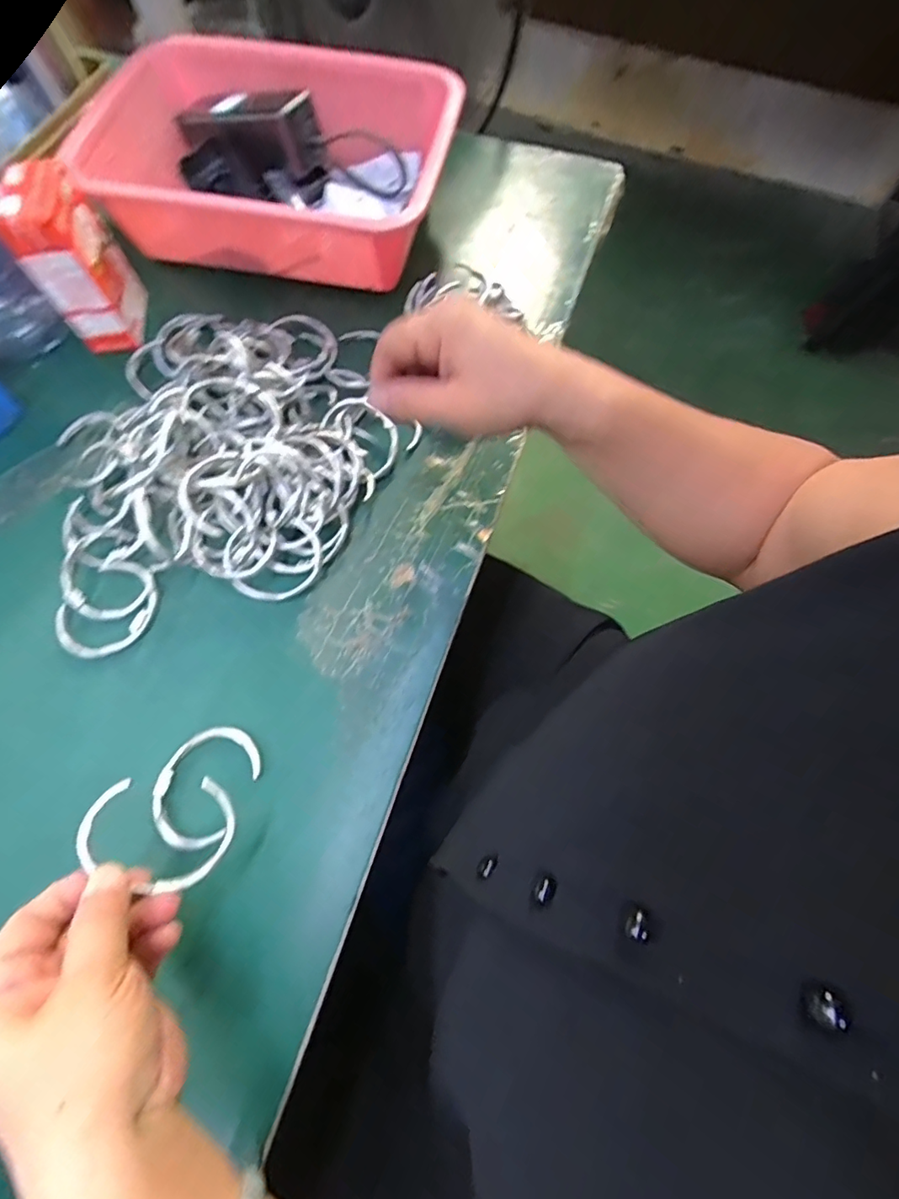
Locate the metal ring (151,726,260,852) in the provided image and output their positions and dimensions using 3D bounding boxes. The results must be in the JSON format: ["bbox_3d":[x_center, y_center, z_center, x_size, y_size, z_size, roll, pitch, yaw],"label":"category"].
[{"bbox_3d":[-0.148,0.111,0.307,0.050,0.008,0.069,26,70,9],"label":"metal ring"}]

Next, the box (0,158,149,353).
[{"bbox_3d":[-0.290,-0.264,0.396,0.047,0.106,0.071,-8,68,-4],"label":"box"}]

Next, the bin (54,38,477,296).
[{"bbox_3d":[-0.148,-0.379,0.445,0.298,0.078,0.205,13,68,4],"label":"bin"}]

